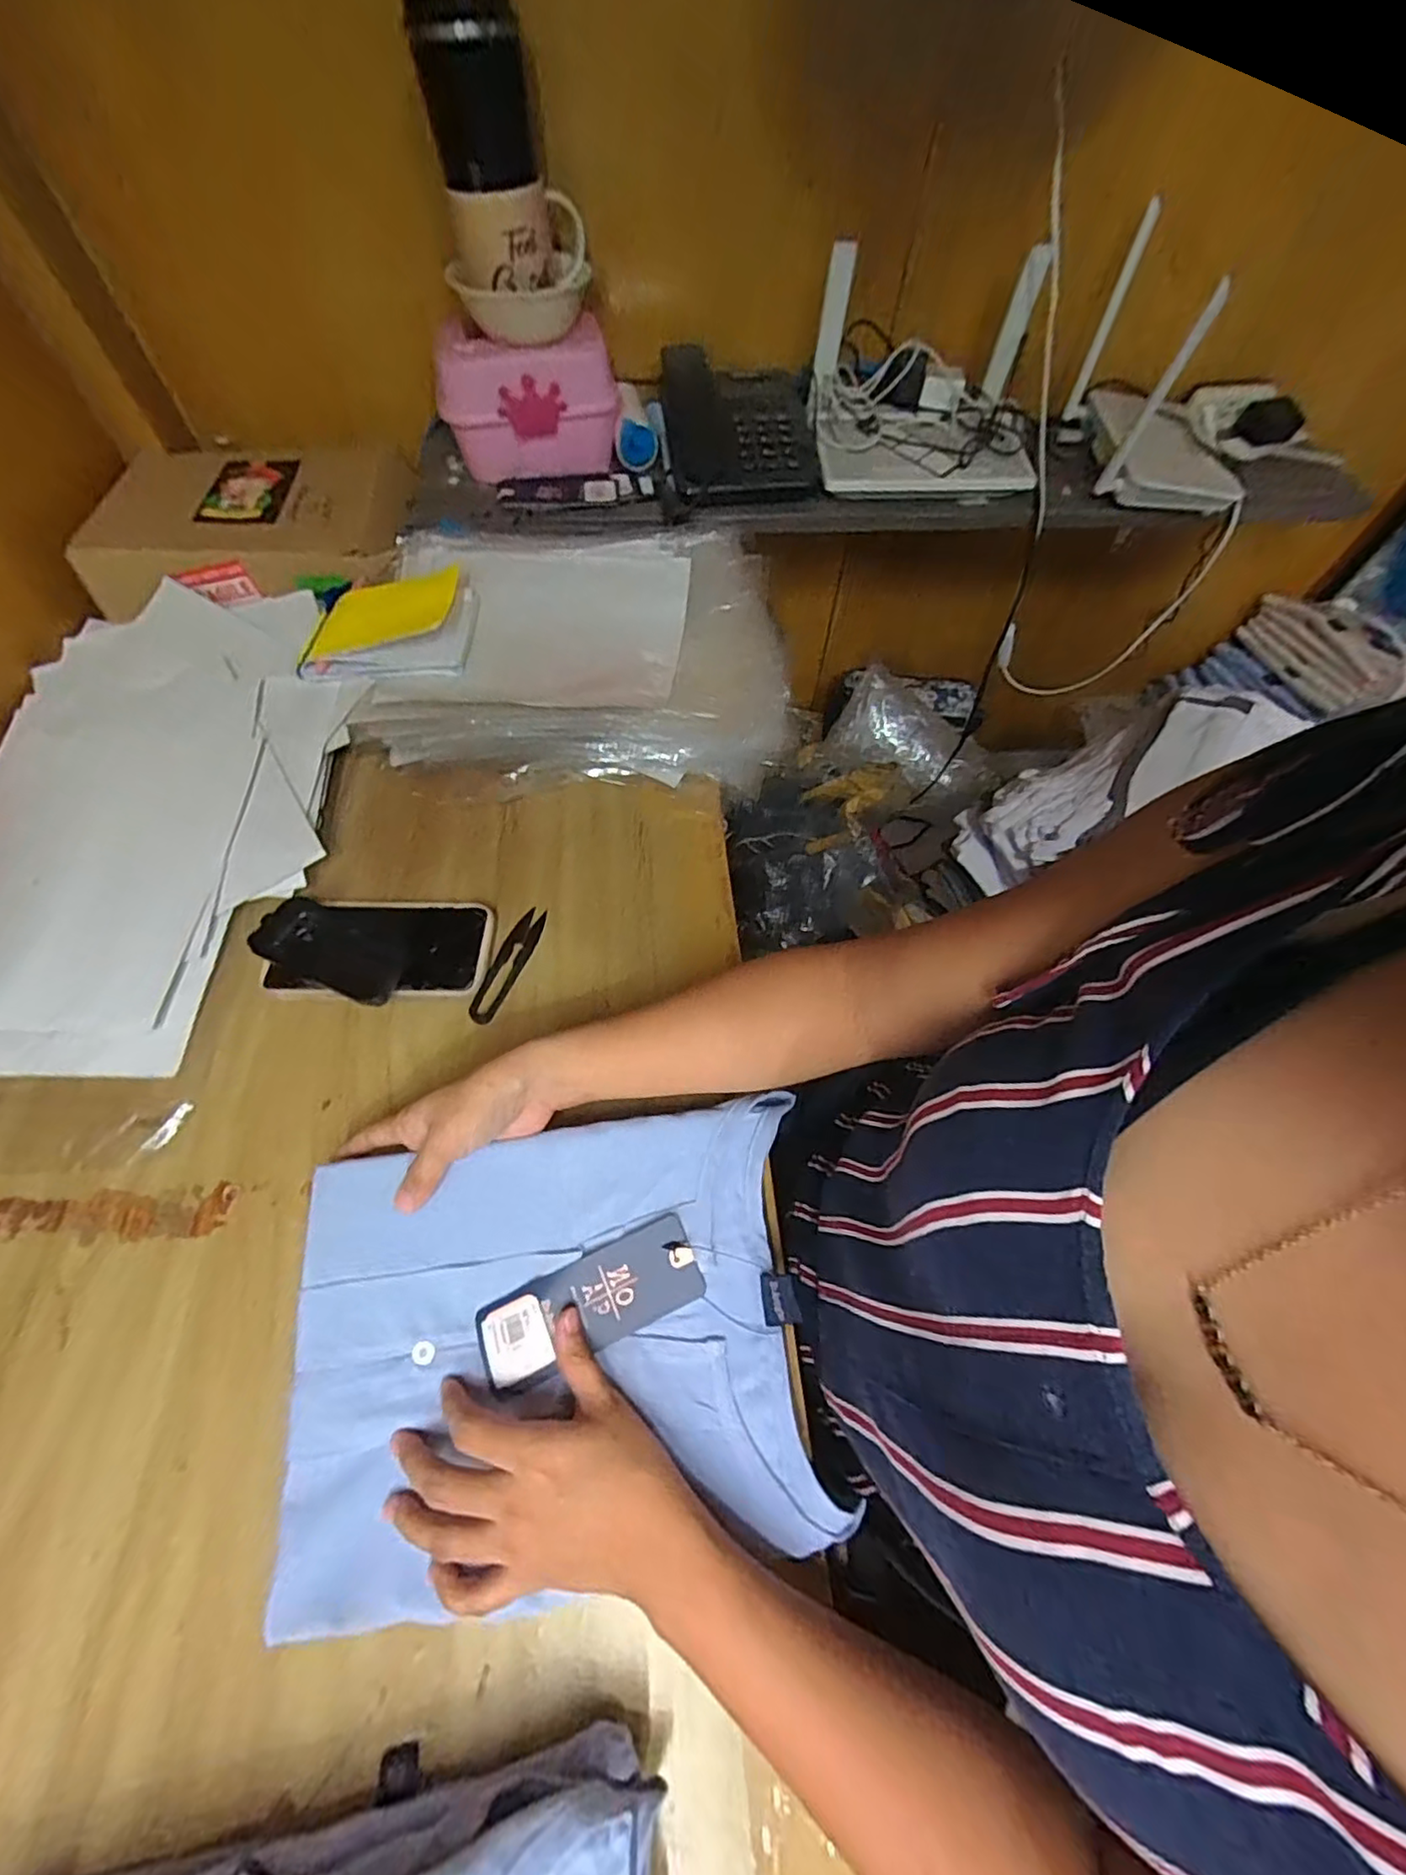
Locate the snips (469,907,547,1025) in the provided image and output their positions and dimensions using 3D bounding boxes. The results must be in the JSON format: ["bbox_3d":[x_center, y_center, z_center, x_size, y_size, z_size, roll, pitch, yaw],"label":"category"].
[{"bbox_3d":[-0.147,0.018,0.469,0.024,0.012,0.098,18,62,9],"label":"snips"}]

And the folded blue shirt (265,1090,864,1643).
[{"bbox_3d":[-0.077,0.207,0.336,0.263,0.027,0.206,-8,66,-1],"label":"folded blue shirt"}]

